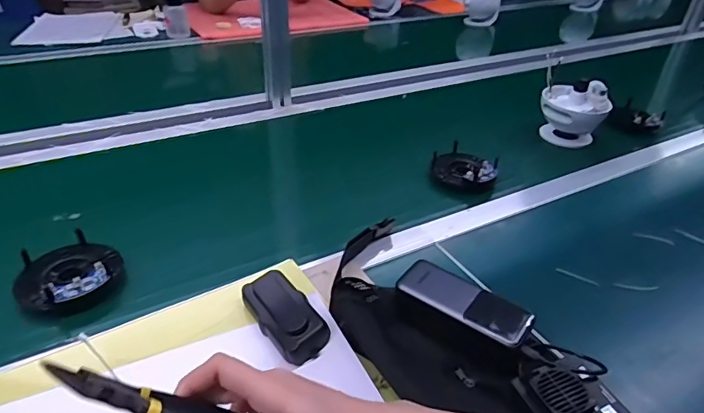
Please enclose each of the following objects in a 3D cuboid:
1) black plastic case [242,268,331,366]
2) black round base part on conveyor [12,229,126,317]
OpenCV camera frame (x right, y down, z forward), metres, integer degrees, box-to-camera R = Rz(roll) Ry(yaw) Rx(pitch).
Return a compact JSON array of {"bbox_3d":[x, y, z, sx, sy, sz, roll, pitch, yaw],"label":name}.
[{"bbox_3d":[-0.067,0.106,0.478,0.050,0.029,0.104,-21,42,-31],"label":"black plastic case"},{"bbox_3d":[-0.308,0.075,0.522,0.085,0.035,0.100,32,44,33],"label":"black round base part on conveyor"}]

